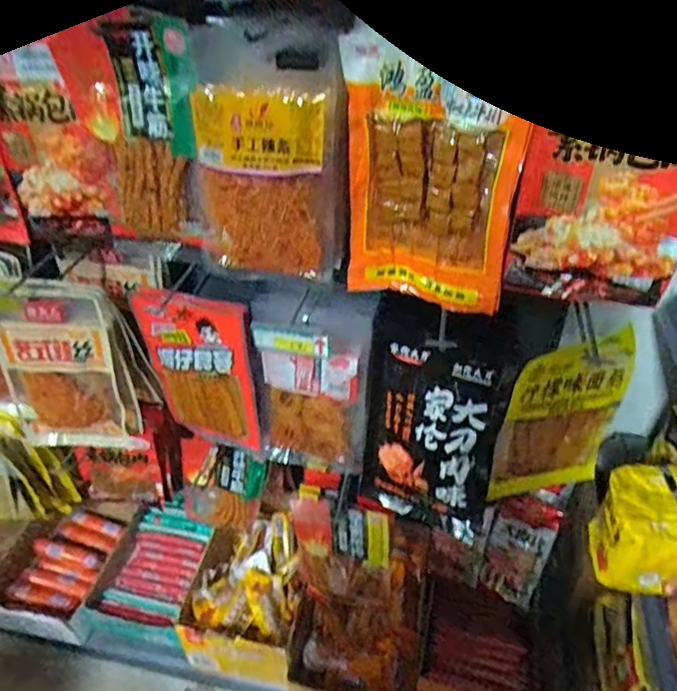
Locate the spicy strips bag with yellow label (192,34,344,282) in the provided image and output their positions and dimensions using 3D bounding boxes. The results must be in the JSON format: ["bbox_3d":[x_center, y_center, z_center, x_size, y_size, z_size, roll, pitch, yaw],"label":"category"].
[{"bbox_3d":[-0.069,-0.172,0.550,0.137,0.225,0.034,5,30,4],"label":"spicy strips bag with yellow label"}]

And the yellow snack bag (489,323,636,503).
[{"bbox_3d":[0.277,0.099,0.718,0.162,0.256,0.023,-11,41,-12],"label":"yellow snack bag"}]

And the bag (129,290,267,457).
[{"bbox_3d":[-0.175,0.040,0.777,0.170,0.260,0.025,6,38,22],"label":"bag"}]

